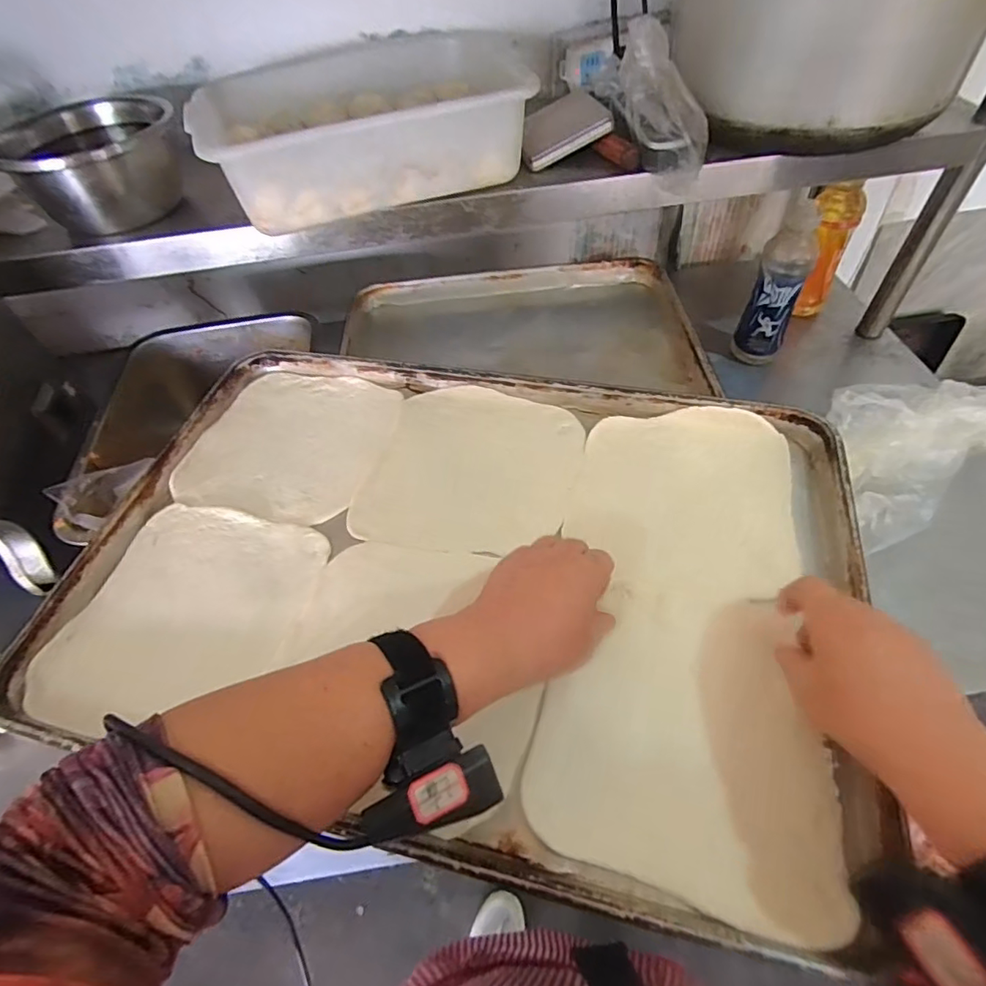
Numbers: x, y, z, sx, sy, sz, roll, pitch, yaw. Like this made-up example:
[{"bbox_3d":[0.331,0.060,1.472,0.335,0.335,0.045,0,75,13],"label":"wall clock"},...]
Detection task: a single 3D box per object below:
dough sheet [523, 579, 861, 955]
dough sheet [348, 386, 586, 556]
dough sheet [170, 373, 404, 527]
[{"bbox_3d":[0.127,0.150,0.360,0.179,0.013,0.191,12,54,14],"label":"dough sheet"},{"bbox_3d":[-0.019,-0.024,0.508,0.183,0.009,0.186,11,54,13],"label":"dough sheet"},{"bbox_3d":[-0.200,-0.051,0.553,0.188,0.016,0.187,8,53,11],"label":"dough sheet"}]

